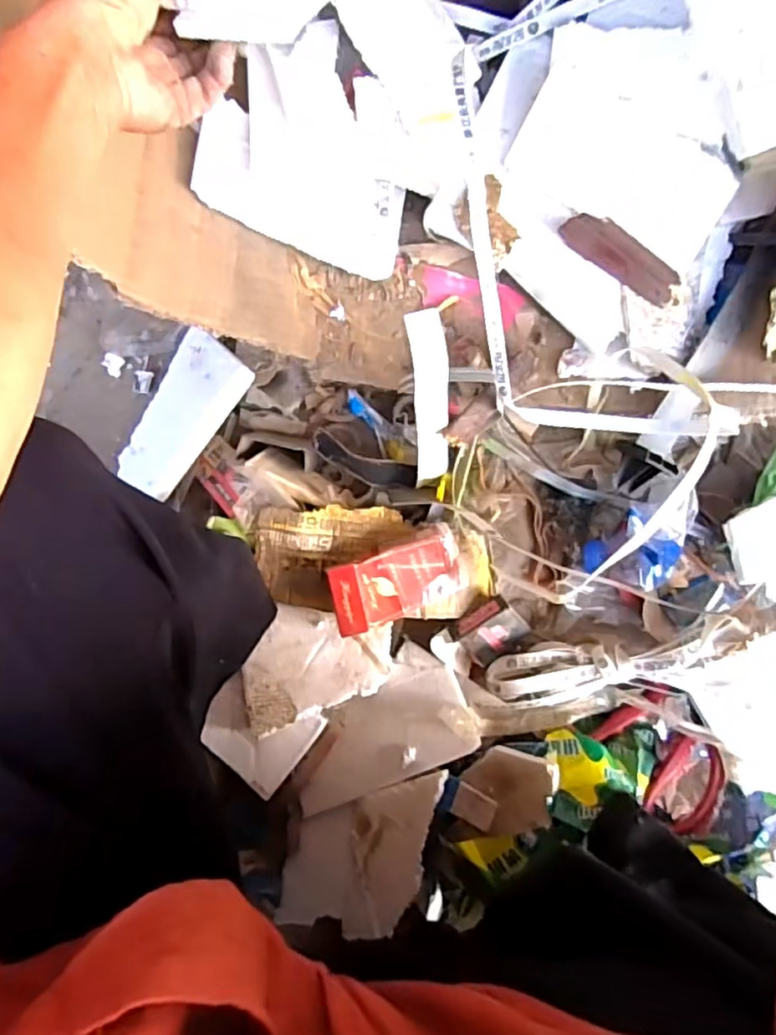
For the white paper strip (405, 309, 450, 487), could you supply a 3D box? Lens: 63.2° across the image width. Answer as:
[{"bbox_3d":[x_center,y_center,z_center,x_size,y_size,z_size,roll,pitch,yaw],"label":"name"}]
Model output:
[{"bbox_3d":[0.034,-0.088,0.501,0.028,0.148,0.018,-6,39,-1],"label":"white paper strip"}]

